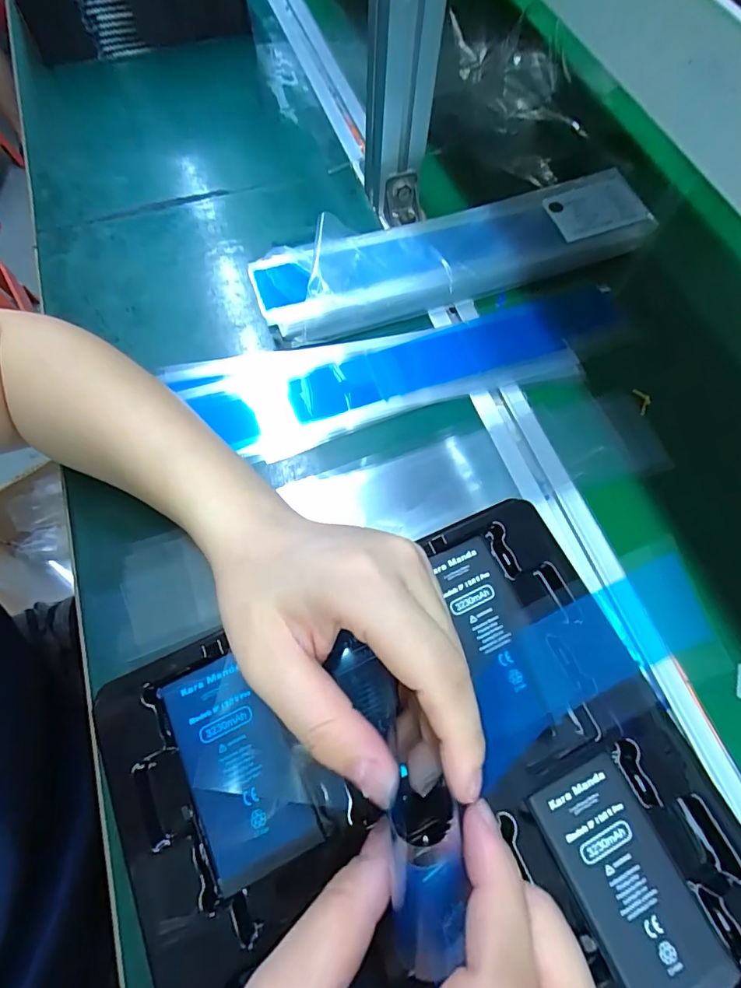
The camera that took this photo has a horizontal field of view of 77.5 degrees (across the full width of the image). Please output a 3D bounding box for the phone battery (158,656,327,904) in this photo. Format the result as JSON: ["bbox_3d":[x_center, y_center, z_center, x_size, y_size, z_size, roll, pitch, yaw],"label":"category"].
[{"bbox_3d":[-0.056,0.115,0.199,0.045,0.007,0.084,-23,71,-12],"label":"phone battery"}]

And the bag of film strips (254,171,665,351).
[{"bbox_3d":[0.072,-0.199,0.388,0.336,0.042,0.083,-16,70,-7],"label":"bag of film strips"}]

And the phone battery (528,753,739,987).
[{"bbox_3d":[0.104,0.156,0.185,0.043,0.006,0.083,-22,70,-12],"label":"phone battery"}]

